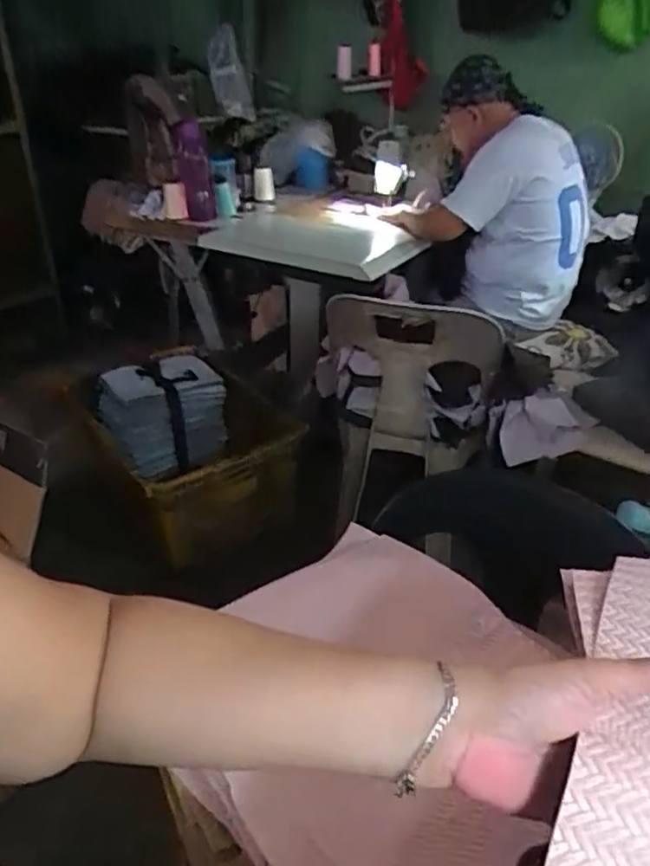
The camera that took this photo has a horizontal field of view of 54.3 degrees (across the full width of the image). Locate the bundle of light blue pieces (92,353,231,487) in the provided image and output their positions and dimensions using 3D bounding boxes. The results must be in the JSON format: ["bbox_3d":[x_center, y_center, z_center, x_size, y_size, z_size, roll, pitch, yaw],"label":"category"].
[{"bbox_3d":[-0.462,-0.043,1.831,0.347,0.308,0.208,-7,31,-11],"label":"bundle of light blue pieces"}]

